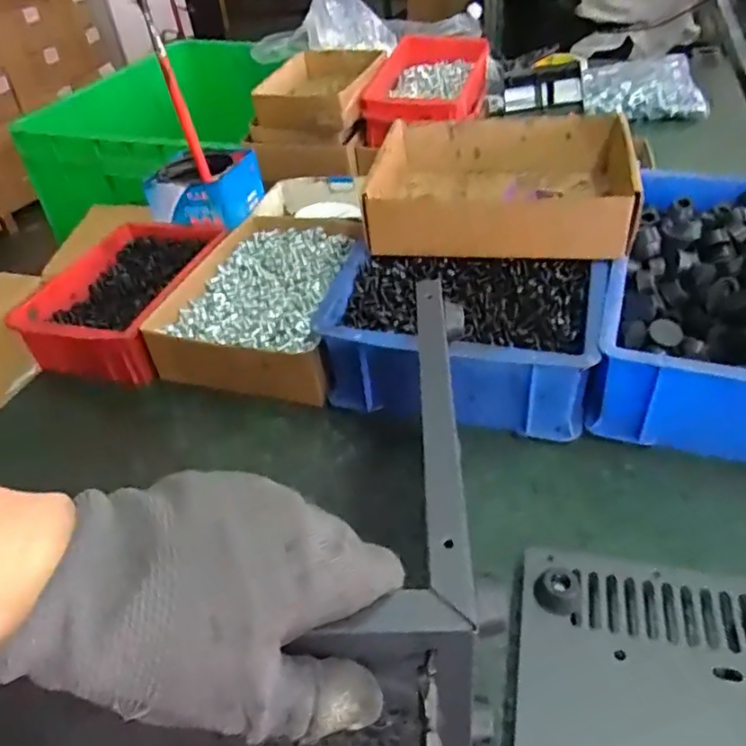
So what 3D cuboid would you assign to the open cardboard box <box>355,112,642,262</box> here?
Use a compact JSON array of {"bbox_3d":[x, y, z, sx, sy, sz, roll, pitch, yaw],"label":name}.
[{"bbox_3d":[0.117,-0.174,0.567,0.223,0.059,0.181,2,41,10],"label":"open cardboard box"}]

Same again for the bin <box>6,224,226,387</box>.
[{"bbox_3d":[-0.237,-0.078,0.608,0.139,0.057,0.201,4,42,12],"label":"bin"}]

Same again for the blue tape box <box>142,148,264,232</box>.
[{"bbox_3d":[-0.184,-0.202,0.670,0.096,0.052,0.100,7,43,16],"label":"blue tape box"}]

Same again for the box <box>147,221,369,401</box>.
[{"bbox_3d":[-0.099,-0.077,0.575,0.163,0.072,0.240,1,41,9],"label":"box"}]

